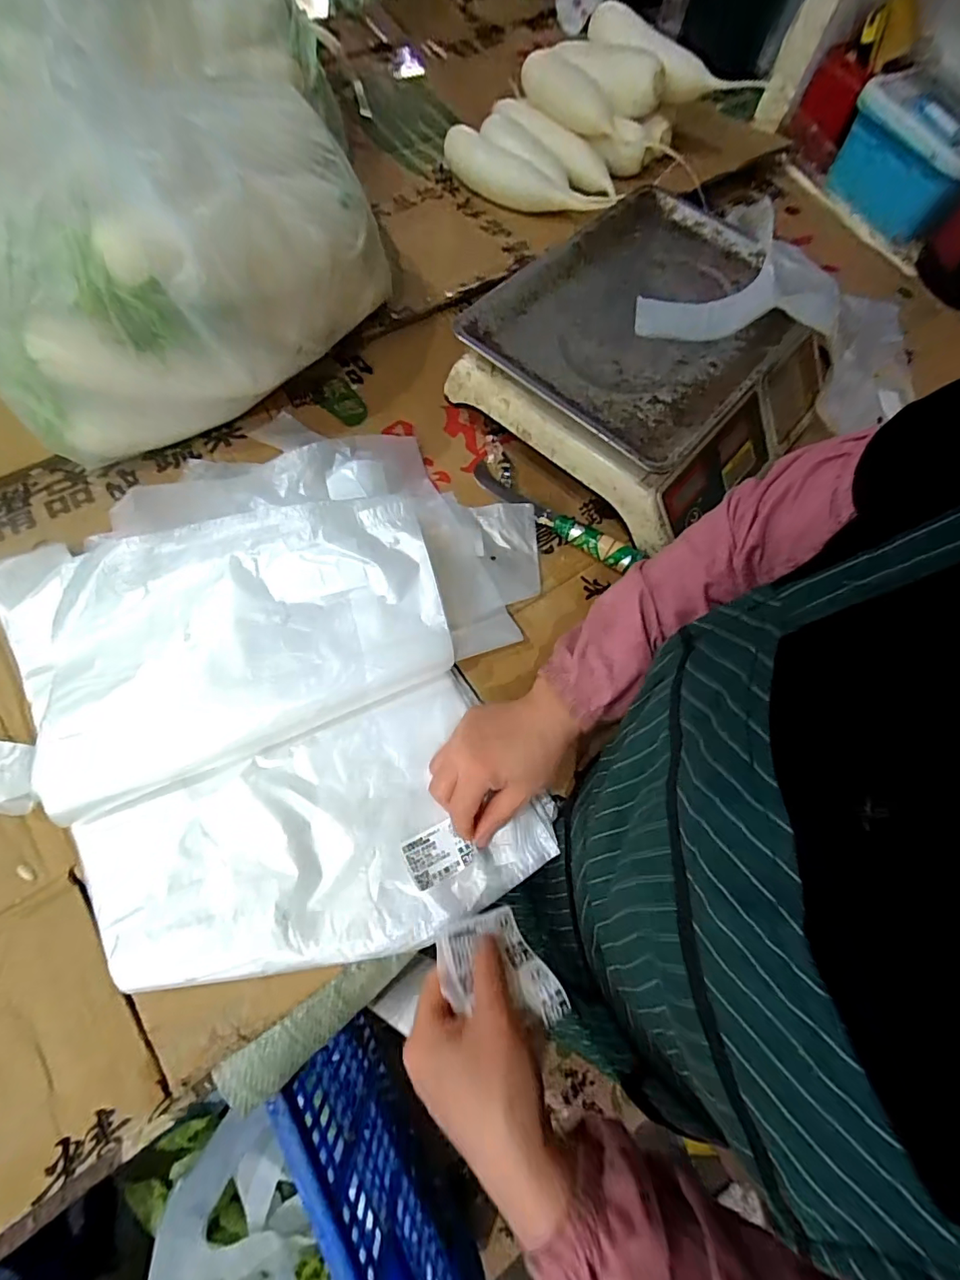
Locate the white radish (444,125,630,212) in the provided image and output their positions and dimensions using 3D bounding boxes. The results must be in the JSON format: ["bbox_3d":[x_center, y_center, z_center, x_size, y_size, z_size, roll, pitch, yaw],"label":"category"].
[{"bbox_3d":[0.060,-0.621,0.683,0.254,0.049,0.051,22,69,2],"label":"white radish"}]

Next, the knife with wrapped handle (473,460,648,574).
[{"bbox_3d":[0.072,-0.130,0.514,0.200,0.022,0.035,38,70,9],"label":"knife with wrapped handle"}]

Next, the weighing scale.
[{"bbox_3d":[0.183,-0.286,0.534,0.348,0.109,0.301,-41,78,-18],"label":"weighing scale"}]

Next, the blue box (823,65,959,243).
[{"bbox_3d":[0.617,-0.686,0.716,0.114,0.106,0.187,-26,74,-14],"label":"blue box"}]

